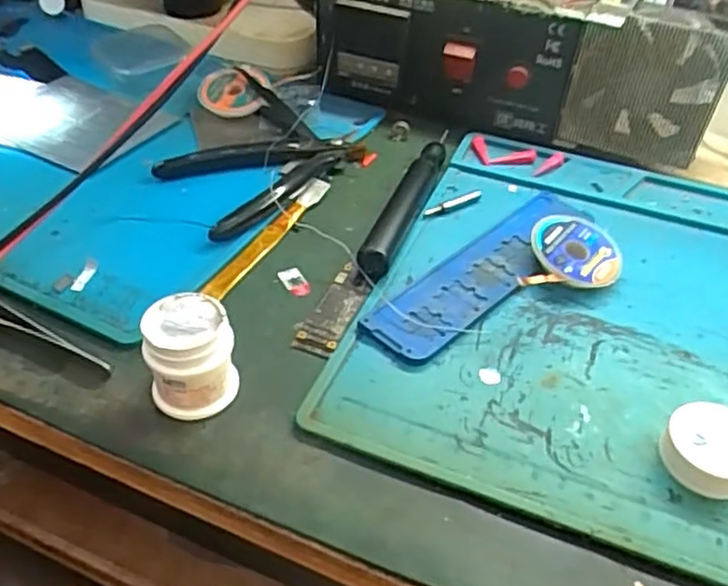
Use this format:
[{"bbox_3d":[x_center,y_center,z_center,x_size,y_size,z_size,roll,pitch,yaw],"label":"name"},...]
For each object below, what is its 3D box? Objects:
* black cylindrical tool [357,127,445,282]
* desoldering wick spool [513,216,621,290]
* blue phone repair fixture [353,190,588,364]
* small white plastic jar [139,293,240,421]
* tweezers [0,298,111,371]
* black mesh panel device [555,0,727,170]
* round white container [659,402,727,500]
[{"bbox_3d":[0.027,-0.054,0.375,0.015,0.018,0.132,16,45,15],"label":"black cylindrical tool"},{"bbox_3d":[0.100,-0.015,0.334,0.043,0.020,0.067,15,45,14],"label":"desoldering wick spool"},{"bbox_3d":[0.062,-0.013,0.343,0.146,0.005,0.040,-33,54,-31],"label":"blue phone repair fixture"},{"bbox_3d":[-0.068,0.026,0.275,0.033,0.039,0.029,-10,45,-12],"label":"small white plastic jar"},{"bbox_3d":[-0.163,0.007,0.314,0.129,0.006,0.022,18,46,16],"label":"tweezers"},{"bbox_3d":[0.157,-0.114,0.395,0.079,0.085,0.023,14,45,12],"label":"black mesh panel device"},{"bbox_3d":[0.130,0.058,0.261,0.033,0.017,0.031,1,44,-1],"label":"round white container"}]

